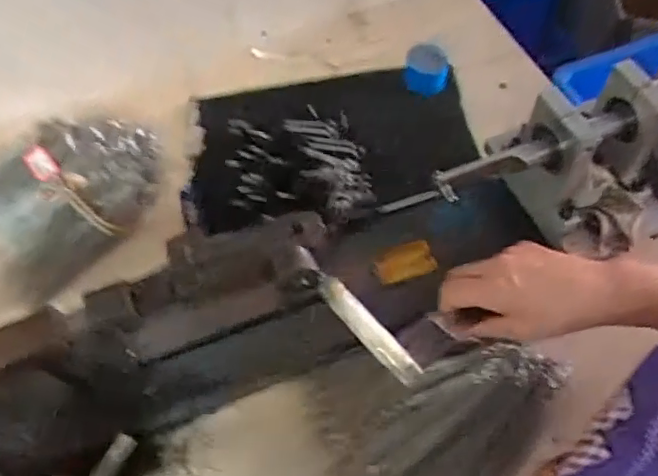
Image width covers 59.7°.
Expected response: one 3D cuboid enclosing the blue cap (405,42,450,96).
[{"bbox_3d":[0.113,-0.194,0.660,0.050,0.034,0.048,7,60,9],"label":"blue cap"}]

